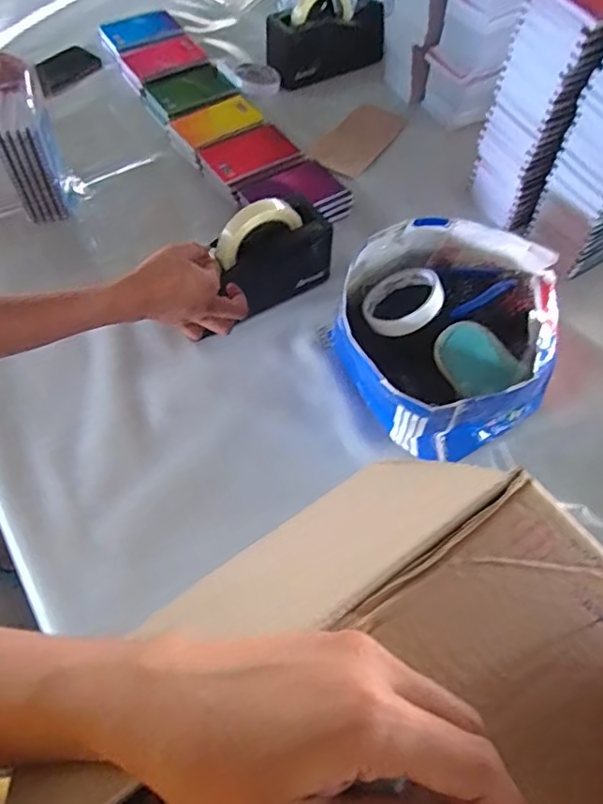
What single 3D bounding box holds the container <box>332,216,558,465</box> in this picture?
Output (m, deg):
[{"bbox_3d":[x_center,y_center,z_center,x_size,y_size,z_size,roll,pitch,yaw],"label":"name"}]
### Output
[{"bbox_3d":[0.174,-0.074,0.637,0.228,0.131,0.241,1,60,-1],"label":"container"}]

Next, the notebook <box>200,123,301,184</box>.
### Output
[{"bbox_3d":[-0.081,-0.384,0.859,0.137,0.012,0.095,-28,64,-16],"label":"notebook"}]

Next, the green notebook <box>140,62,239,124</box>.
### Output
[{"bbox_3d":[-0.191,-0.537,0.964,0.142,0.014,0.111,-29,64,-17],"label":"green notebook"}]

